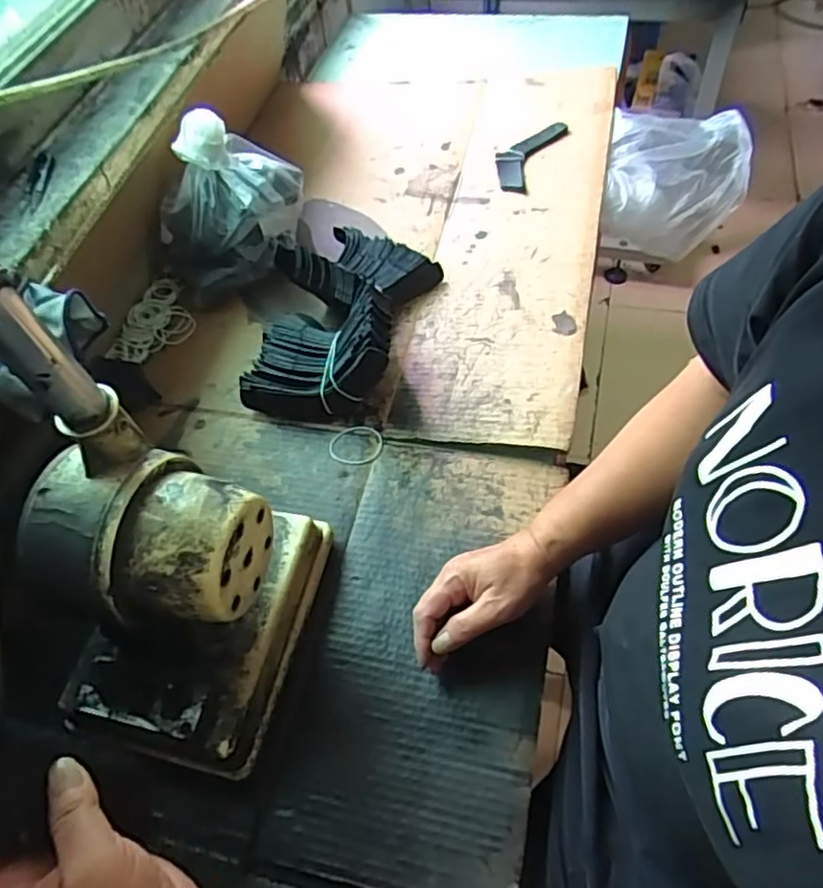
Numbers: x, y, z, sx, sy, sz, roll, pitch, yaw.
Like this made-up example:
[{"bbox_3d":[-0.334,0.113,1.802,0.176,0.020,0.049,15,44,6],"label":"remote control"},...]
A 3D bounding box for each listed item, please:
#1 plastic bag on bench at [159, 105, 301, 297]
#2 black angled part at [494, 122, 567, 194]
[{"bbox_3d":[-0.221,-0.291,0.779,0.179,0.170,0.111,-35,59,-15],"label":"plastic bag on bench"},{"bbox_3d":[0.155,-0.396,0.887,0.065,0.024,0.147,23,62,21],"label":"black angled part"}]

